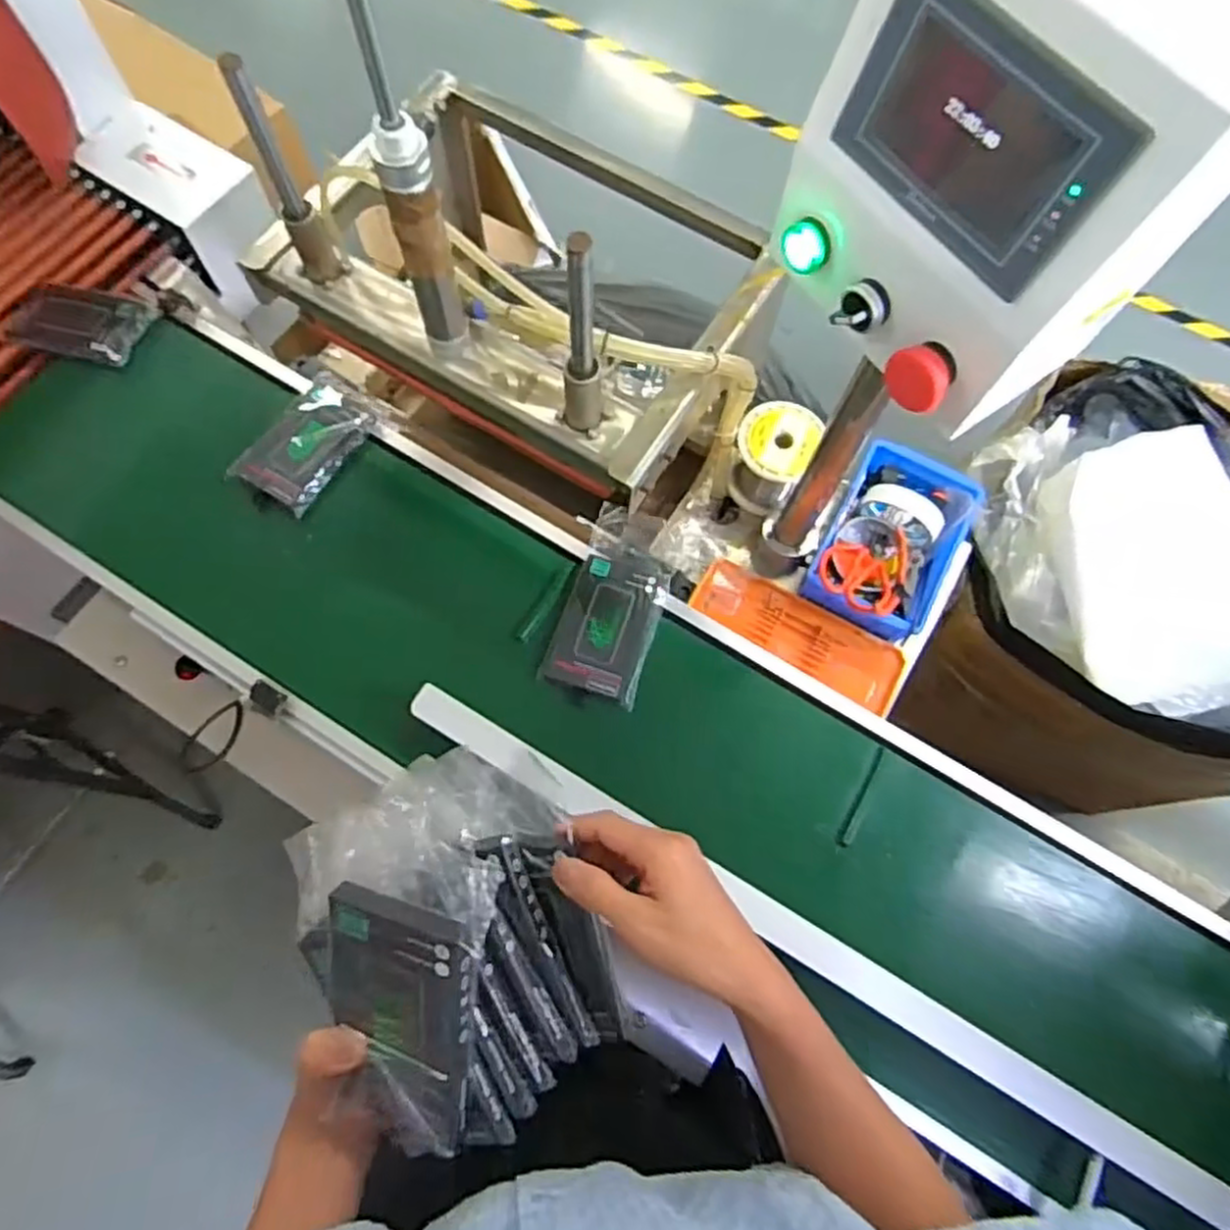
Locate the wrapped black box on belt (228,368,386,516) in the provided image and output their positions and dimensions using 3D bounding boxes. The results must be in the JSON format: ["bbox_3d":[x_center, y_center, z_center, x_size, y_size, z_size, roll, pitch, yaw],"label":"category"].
[{"bbox_3d":[-0.324,-0.184,0.805,0.087,0.012,0.149,34,71,-8],"label":"wrapped black box on belt"}]

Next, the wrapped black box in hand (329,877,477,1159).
[{"bbox_3d":[-0.111,0.210,0.389,0.079,0.017,0.141,11,105,17],"label":"wrapped black box in hand"}]

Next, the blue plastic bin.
[{"bbox_3d":[0.313,-0.086,0.839,0.141,0.081,0.226,27,73,7],"label":"blue plastic bin"}]

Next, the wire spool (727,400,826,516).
[{"bbox_3d":[0.179,-0.179,0.868,0.088,0.099,0.089,31,73,8],"label":"wire spool"}]

